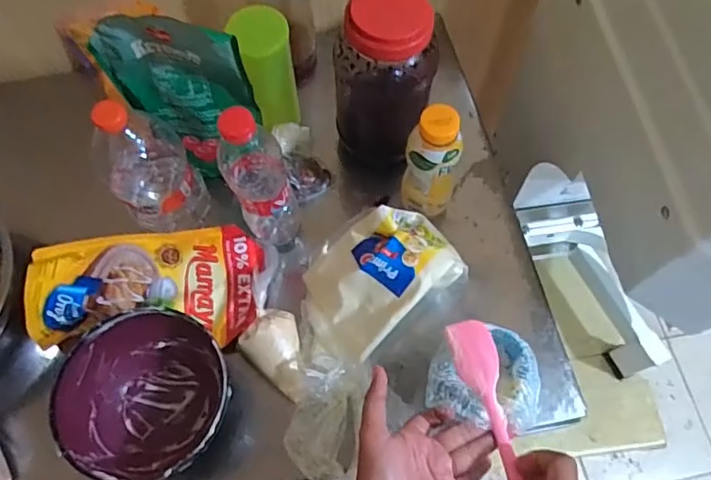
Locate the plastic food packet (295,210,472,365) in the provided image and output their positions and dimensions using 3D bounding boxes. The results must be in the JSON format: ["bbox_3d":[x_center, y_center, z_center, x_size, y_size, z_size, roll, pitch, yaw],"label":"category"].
[{"bbox_3d":[0.017,0.041,0.602,0.175,0.094,0.123,-36,72,-13],"label":"plastic food packet"}]

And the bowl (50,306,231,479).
[{"bbox_3d":[-0.215,0.159,0.568,0.152,0.089,0.158,0,68,0],"label":"bowl"}]

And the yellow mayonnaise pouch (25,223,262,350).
[{"bbox_3d":[-0.234,0.045,0.638,0.245,0.064,0.147,1,68,1],"label":"yellow mayonnaise pouch"}]

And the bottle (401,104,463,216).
[{"bbox_3d":[0.084,-0.083,0.610,0.058,0.143,0.055,0,68,0],"label":"bottle"}]

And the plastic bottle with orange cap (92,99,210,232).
[{"bbox_3d":[-0.232,-0.082,0.615,0.088,0.188,0.087,0,68,0],"label":"plastic bottle with orange cap"}]

